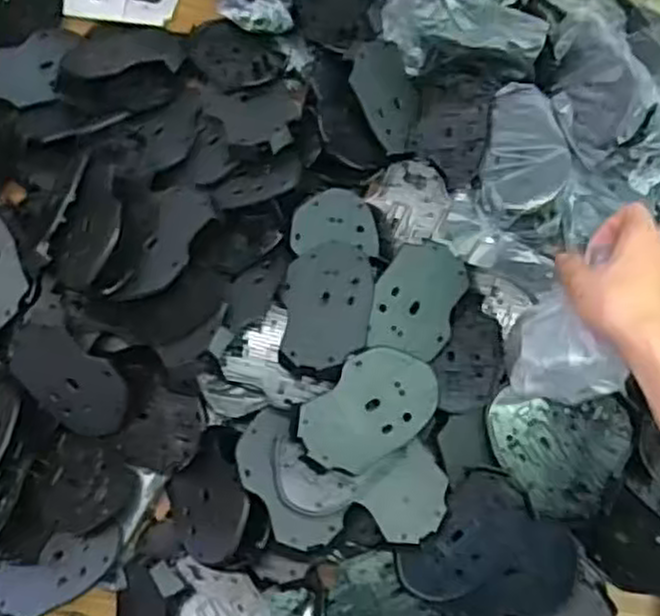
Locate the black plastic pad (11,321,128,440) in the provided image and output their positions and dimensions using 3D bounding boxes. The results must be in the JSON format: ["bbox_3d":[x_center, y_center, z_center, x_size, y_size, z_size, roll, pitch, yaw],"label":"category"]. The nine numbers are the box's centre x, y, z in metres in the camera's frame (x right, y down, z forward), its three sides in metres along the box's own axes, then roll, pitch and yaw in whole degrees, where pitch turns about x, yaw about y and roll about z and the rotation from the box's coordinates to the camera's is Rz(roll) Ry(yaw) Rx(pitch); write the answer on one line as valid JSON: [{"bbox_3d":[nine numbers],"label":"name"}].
[{"bbox_3d":[-0.214,0.062,0.623,0.072,0.010,0.109,-43,109,16],"label":"black plastic pad"}]

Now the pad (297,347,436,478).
[{"bbox_3d":[0.030,0.078,0.579,0.074,0.013,0.107,43,80,-1],"label":"pad"}]

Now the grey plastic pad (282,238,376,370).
[{"bbox_3d":[-0.002,-0.005,0.614,0.071,0.007,0.113,4,65,11],"label":"grey plastic pad"}]

